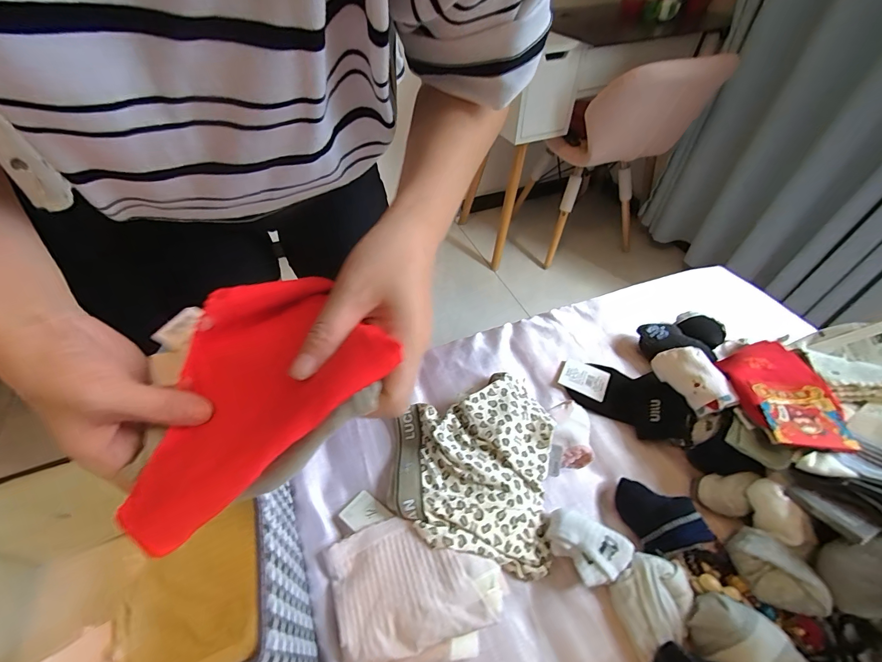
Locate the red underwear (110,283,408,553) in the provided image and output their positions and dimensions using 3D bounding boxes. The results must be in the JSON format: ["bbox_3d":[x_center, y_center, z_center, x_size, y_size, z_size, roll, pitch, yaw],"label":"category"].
[{"bbox_3d":[-0.115,0.030,0.212,0.155,0.065,0.127,-32,56,-23],"label":"red underwear"}]

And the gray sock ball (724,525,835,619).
[{"bbox_3d":[0.311,0.224,0.349,0.047,0.030,0.074,-14,51,-11],"label":"gray sock ball"}]

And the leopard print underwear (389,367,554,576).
[{"bbox_3d":[0.034,0.141,0.434,0.179,0.033,0.204,6,50,7],"label":"leopard print underwear"}]

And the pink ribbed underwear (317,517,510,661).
[{"bbox_3d":[-0.026,0.244,0.359,0.163,0.023,0.117,-9,50,-6],"label":"pink ribbed underwear"}]

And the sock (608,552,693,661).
[{"bbox_3d":[0.201,0.253,0.355,0.073,0.031,0.066,-19,52,-14],"label":"sock"}]

